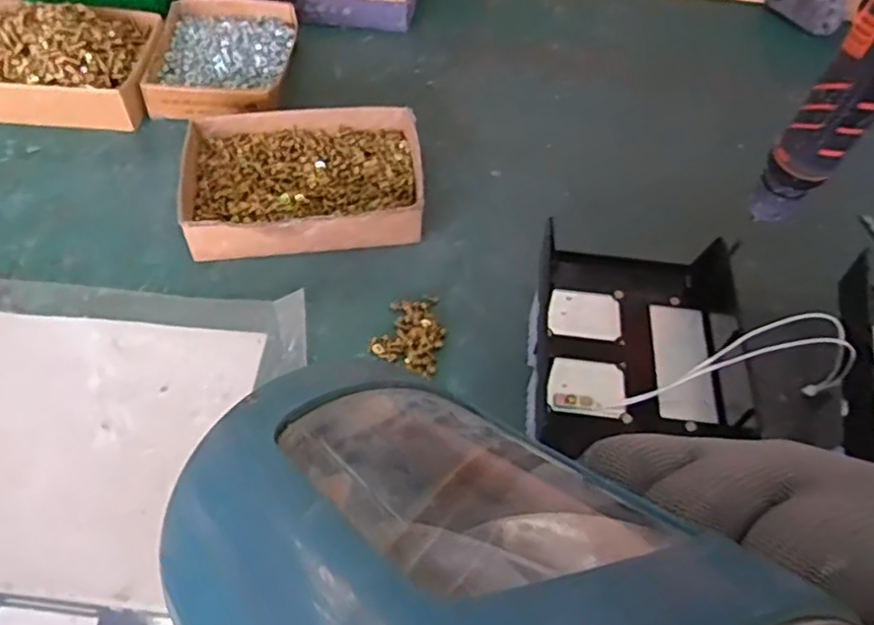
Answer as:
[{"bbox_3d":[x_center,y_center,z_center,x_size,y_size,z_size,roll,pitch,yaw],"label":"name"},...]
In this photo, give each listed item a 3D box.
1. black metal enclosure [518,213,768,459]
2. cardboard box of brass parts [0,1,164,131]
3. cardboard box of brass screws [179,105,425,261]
[{"bbox_3d":[0.150,0.012,0.498,0.161,0.050,0.184,3,54,-1],"label":"black metal enclosure"},{"bbox_3d":[-0.416,-0.271,0.716,0.222,0.069,0.160,1,53,-3],"label":"cardboard box of brass parts"},{"bbox_3d":[-0.125,-0.124,0.638,0.214,0.044,0.165,-4,54,-7],"label":"cardboard box of brass screws"}]

